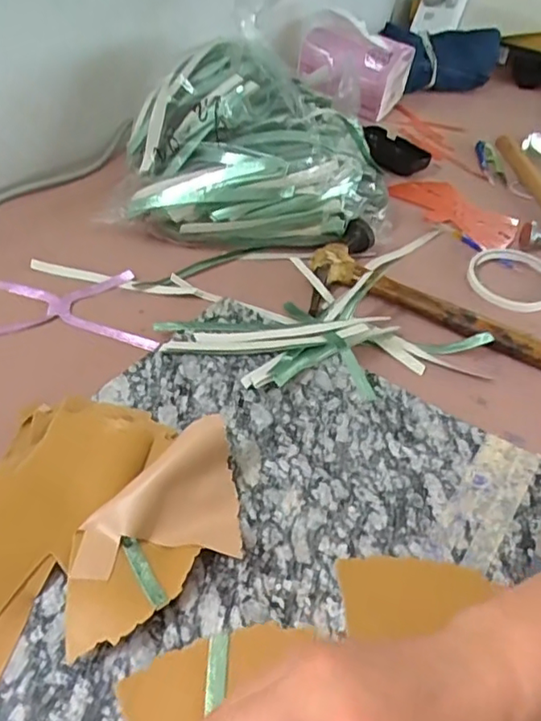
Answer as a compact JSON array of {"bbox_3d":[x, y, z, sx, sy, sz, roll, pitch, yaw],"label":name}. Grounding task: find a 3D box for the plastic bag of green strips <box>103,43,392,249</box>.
[{"bbox_3d":[-0.012,-0.208,0.576,0.250,0.145,0.178,9,44,3],"label":"plastic bag of green strips"}]

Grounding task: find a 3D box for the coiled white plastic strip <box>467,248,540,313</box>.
[{"bbox_3d":[0.246,-0.085,0.581,0.099,0.011,0.098,1,44,-6],"label":"coiled white plastic strip"}]

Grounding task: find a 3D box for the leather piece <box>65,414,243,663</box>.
[{"bbox_3d":[-0.063,0.096,0.324,0.066,0.040,0.129,37,51,28],"label":"leather piece"}]

